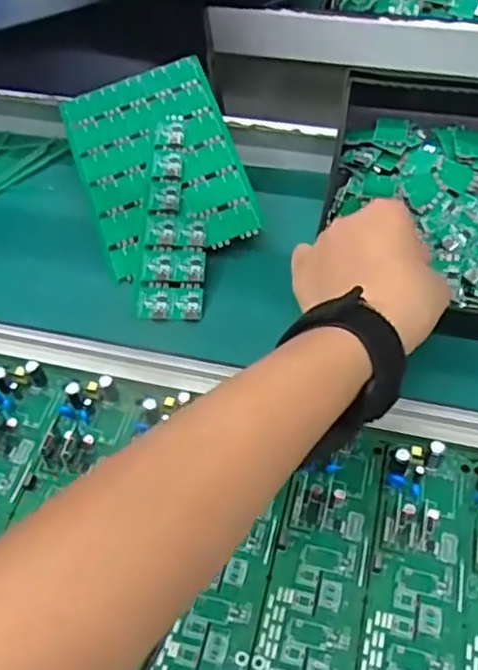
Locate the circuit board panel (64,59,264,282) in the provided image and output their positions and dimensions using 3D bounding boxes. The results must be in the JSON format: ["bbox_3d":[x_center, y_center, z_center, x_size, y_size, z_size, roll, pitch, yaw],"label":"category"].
[{"bbox_3d":[-0.058,-0.125,0.478,0.108,0.007,0.157,-20,69,-2],"label":"circuit board panel"}]

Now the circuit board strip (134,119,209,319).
[{"bbox_3d":[-0.047,-0.085,0.461,0.045,0.004,0.157,-4,67,2],"label":"circuit board strip"}]

